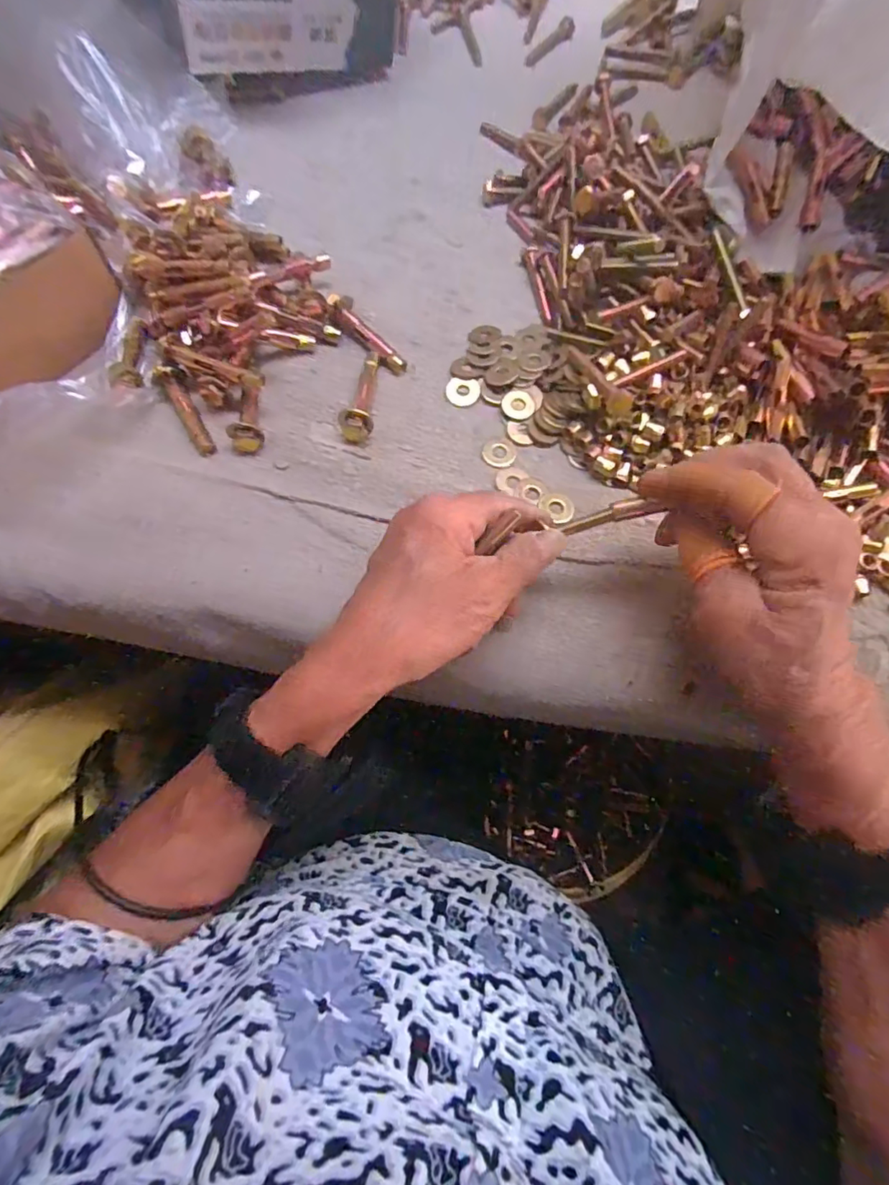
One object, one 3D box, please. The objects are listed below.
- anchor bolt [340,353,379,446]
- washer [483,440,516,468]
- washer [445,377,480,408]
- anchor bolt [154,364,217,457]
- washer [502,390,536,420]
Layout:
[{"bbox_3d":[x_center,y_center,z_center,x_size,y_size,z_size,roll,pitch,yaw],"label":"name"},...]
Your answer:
[{"bbox_3d":[-0.050,-0.120,0.331,0.018,0.013,0.063,4,68,2],"label":"anchor bolt"},{"bbox_3d":[0.033,-0.084,0.328,0.020,0.004,0.019,12,69,5],"label":"washer"},{"bbox_3d":[0.011,-0.126,0.344,0.022,0.004,0.020,10,69,4],"label":"washer"},{"bbox_3d":[-0.151,-0.109,0.321,0.016,0.011,0.061,-31,72,-12],"label":"anchor bolt"},{"bbox_3d":[0.045,-0.115,0.336,0.020,0.004,0.019,0,68,0],"label":"washer"}]

